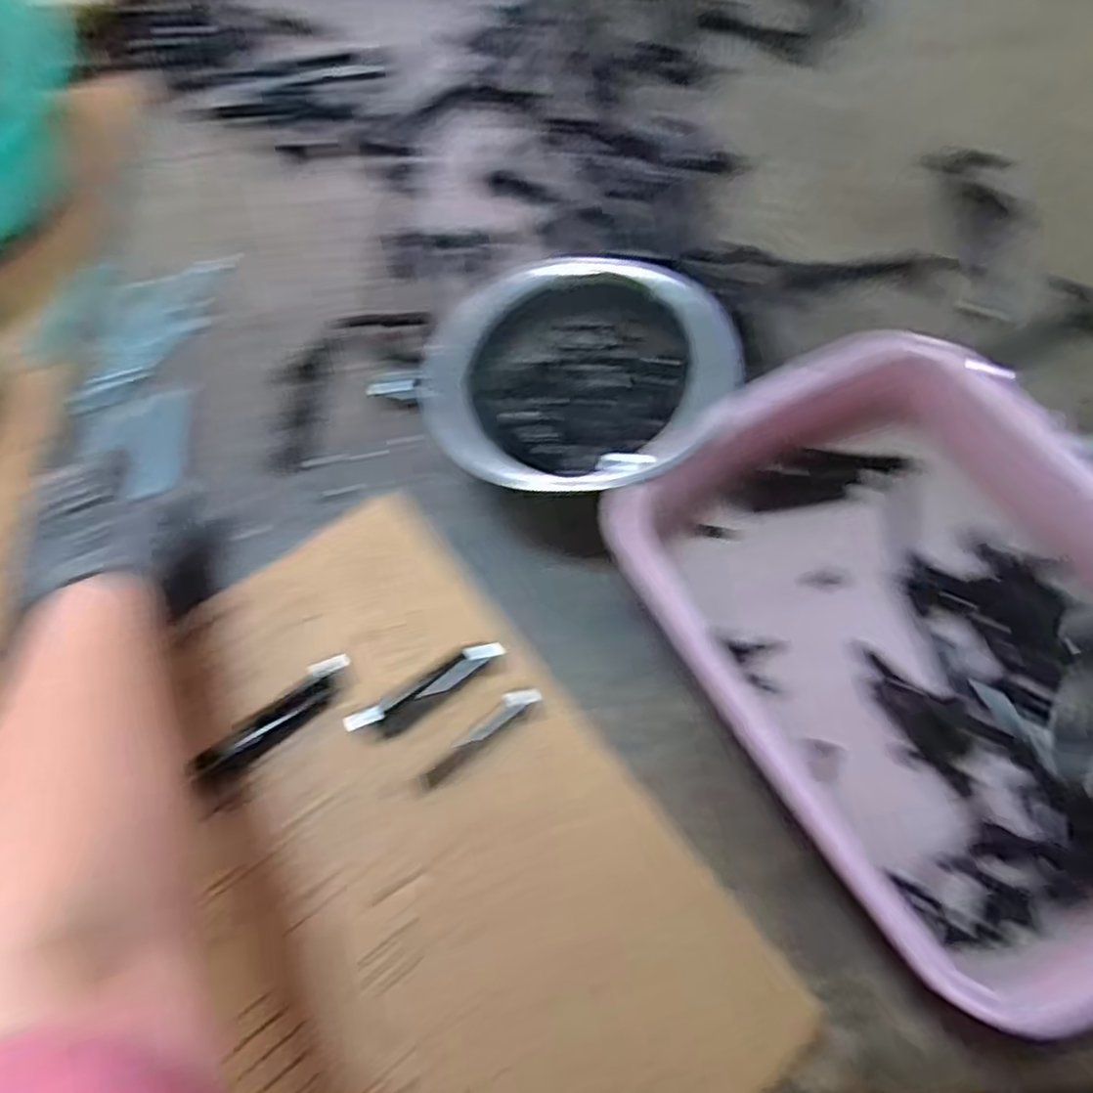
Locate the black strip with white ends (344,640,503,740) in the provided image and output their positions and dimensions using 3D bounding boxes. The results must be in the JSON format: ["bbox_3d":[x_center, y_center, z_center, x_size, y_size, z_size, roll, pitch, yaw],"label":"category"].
[{"bbox_3d":[-0.067,0.079,0.407,0.090,0.012,0.021,-35,67,-16],"label":"black strip with white ends"}]

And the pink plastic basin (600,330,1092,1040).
[{"bbox_3d":[0.195,0.043,0.385,0.233,0.074,0.315,-28,65,-13],"label":"pink plastic basin"}]

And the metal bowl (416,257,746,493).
[{"bbox_3d":[0.021,-0.097,0.464,0.176,0.077,0.161,-22,64,-10],"label":"metal bowl"}]

